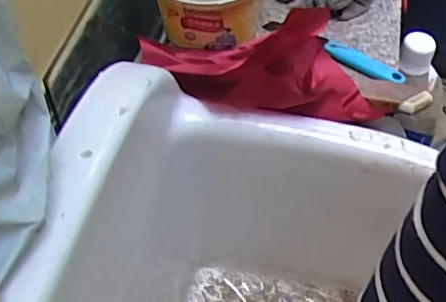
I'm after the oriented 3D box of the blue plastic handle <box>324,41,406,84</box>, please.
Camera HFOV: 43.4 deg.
[{"bbox_3d":[0.157,-0.097,0.620,0.091,0.012,0.027,31,56,22],"label":"blue plastic handle"}]

